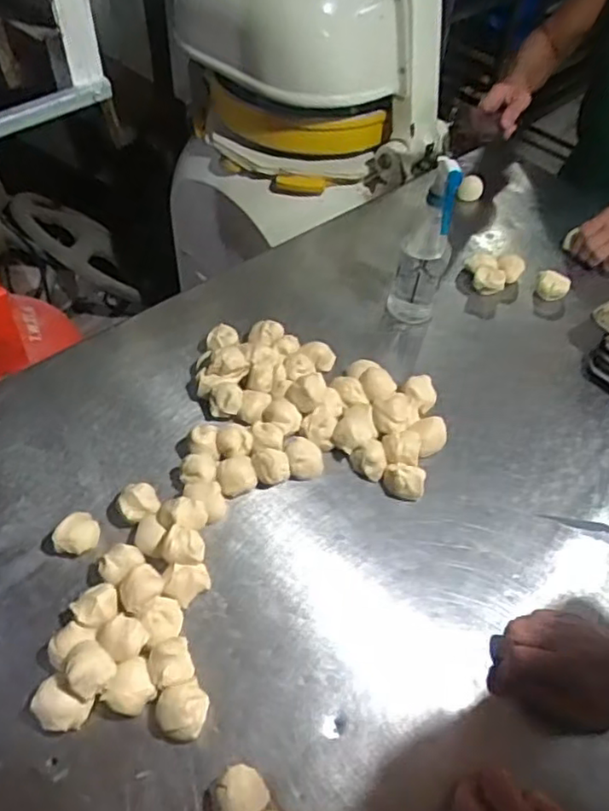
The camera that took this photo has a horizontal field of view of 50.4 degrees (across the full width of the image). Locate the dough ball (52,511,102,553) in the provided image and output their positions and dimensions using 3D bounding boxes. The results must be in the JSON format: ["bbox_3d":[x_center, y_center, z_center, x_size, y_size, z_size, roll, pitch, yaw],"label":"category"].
[{"bbox_3d":[-0.237,0.136,0.680,0.039,0.025,0.046,29,57,16],"label":"dough ball"}]

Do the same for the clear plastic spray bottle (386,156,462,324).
[{"bbox_3d":[0.160,-0.206,0.854,0.070,0.245,0.076,16,54,7],"label":"clear plastic spray bottle"}]

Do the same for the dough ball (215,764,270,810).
[{"bbox_3d":[-0.051,0.328,0.546,0.043,0.036,0.037,4,53,-1],"label":"dough ball"}]

